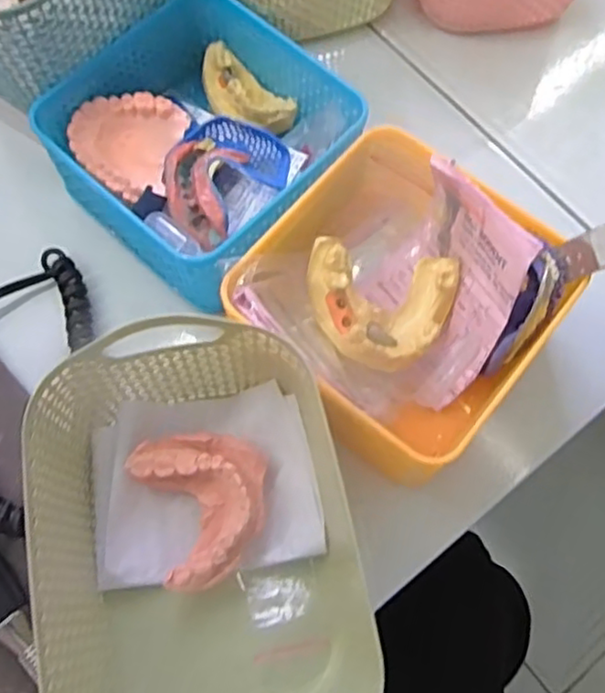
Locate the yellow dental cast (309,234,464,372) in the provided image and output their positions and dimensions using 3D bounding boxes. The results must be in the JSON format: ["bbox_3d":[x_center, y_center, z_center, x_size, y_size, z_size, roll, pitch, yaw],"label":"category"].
[{"bbox_3d":[0.040,-0.019,0.315,0.071,0.027,0.057,0,69,0],"label":"yellow dental cast"}]

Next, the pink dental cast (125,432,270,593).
[{"bbox_3d":[-0.049,0.074,0.303,0.061,0.026,0.068,3,69,1],"label":"pink dental cast"}]

